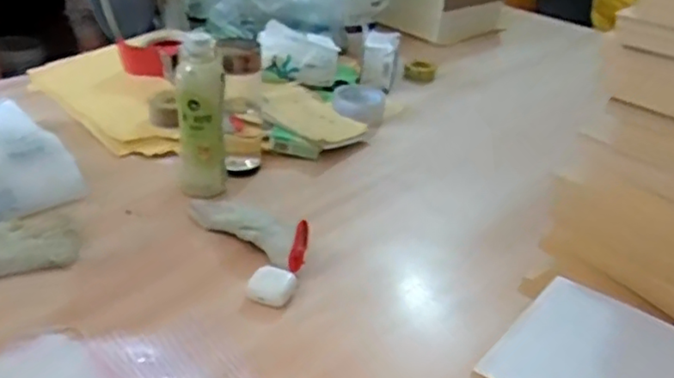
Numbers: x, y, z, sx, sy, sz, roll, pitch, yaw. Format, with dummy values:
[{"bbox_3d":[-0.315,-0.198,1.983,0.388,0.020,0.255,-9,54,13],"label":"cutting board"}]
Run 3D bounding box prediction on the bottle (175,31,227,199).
[{"bbox_3d":[-0.178,-0.095,0.847,0.062,0.208,0.066,-2,31,-13],"label":"bottle"}]

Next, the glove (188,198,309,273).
[{"bbox_3d":[-0.105,0.042,0.790,0.191,0.040,0.064,26,36,32],"label":"glove"}]

